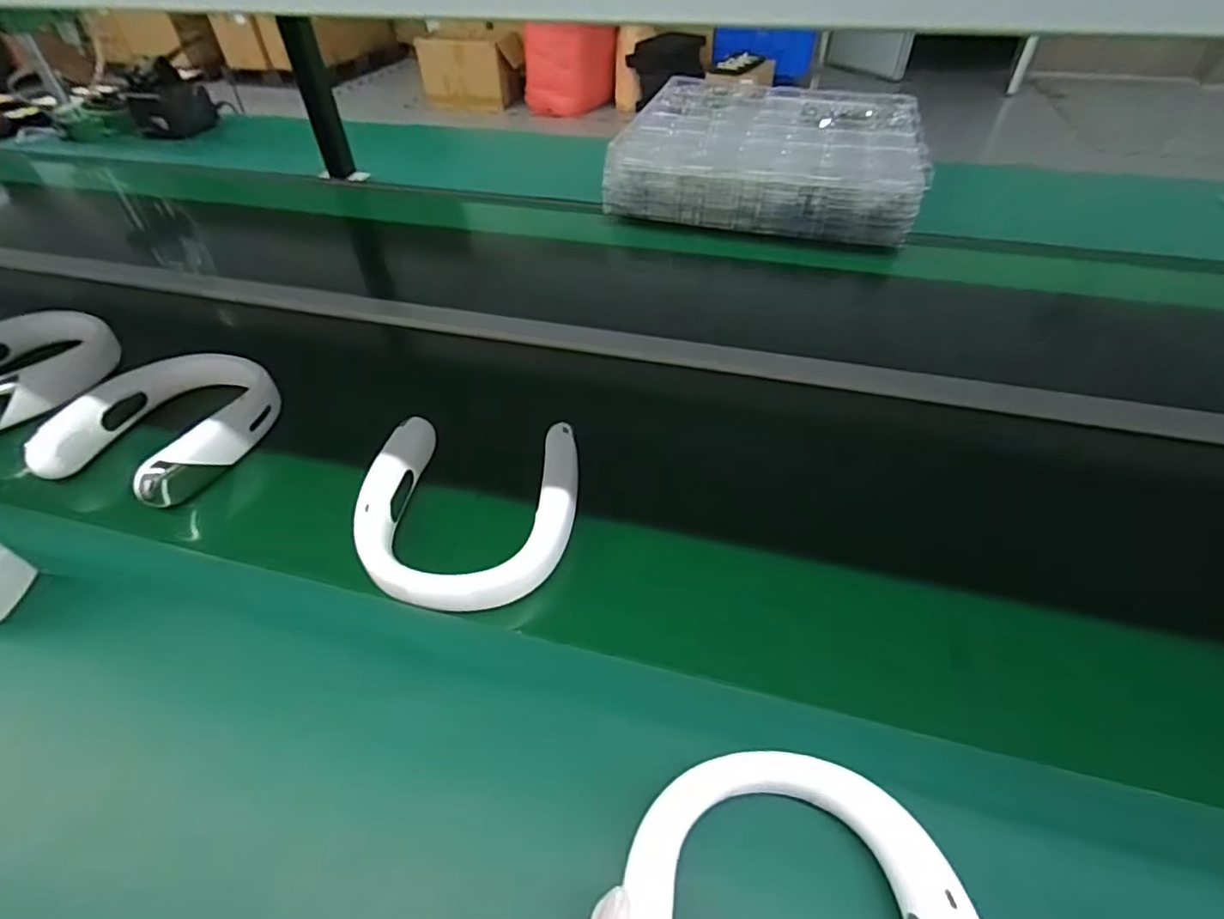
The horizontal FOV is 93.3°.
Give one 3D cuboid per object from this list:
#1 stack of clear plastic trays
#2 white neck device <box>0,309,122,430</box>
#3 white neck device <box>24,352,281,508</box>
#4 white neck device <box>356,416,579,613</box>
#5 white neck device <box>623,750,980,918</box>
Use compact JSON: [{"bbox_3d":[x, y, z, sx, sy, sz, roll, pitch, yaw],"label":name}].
[{"bbox_3d":[0.320,-0.622,1.166,0.534,0.119,0.526,12,45,14],"label":"stack of clear plastic trays"},{"bbox_3d":[-0.743,-0.116,0.715,0.173,0.058,0.207,16,46,18],"label":"white neck device"},{"bbox_3d":[-0.478,-0.039,0.632,0.171,0.060,0.200,7,44,9],"label":"white neck device"},{"bbox_3d":[-0.130,0.044,0.533,0.193,0.047,0.198,2,44,4],"label":"white neck device"},{"bbox_3d":[0.104,0.247,0.306,0.192,0.035,0.160,16,46,18],"label":"white neck device"}]

